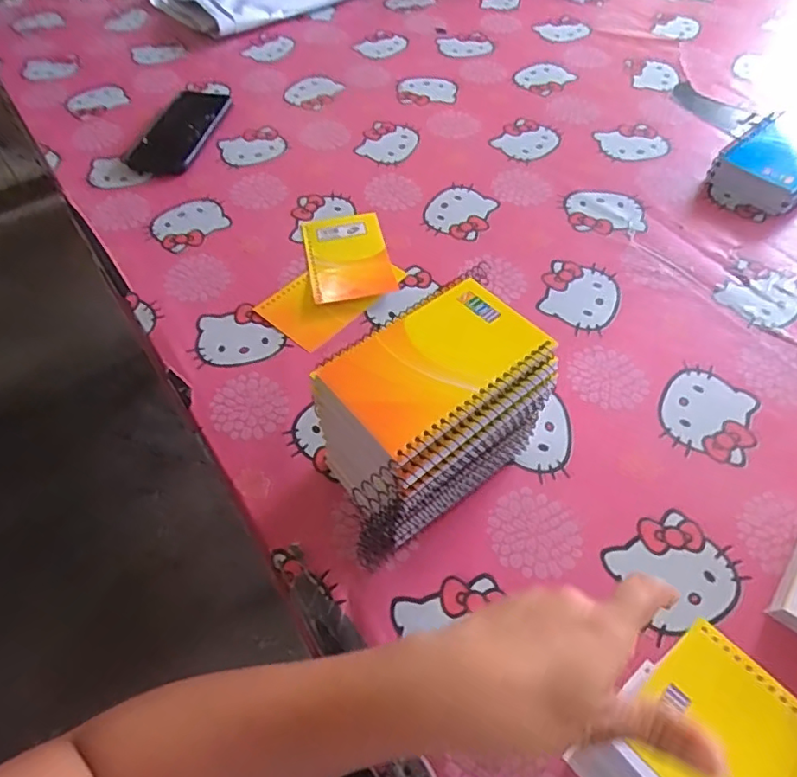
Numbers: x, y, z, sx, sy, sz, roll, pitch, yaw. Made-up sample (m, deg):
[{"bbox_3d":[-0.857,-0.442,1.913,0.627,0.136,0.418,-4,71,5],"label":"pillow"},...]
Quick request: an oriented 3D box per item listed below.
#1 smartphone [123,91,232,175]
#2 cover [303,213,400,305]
[{"bbox_3d":[-0.267,-0.317,0.706,0.087,0.013,0.169,13,56,11],"label":"smartphone"},{"bbox_3d":[-0.051,-0.136,0.580,0.078,0.005,0.120,-11,55,-6],"label":"cover"}]

